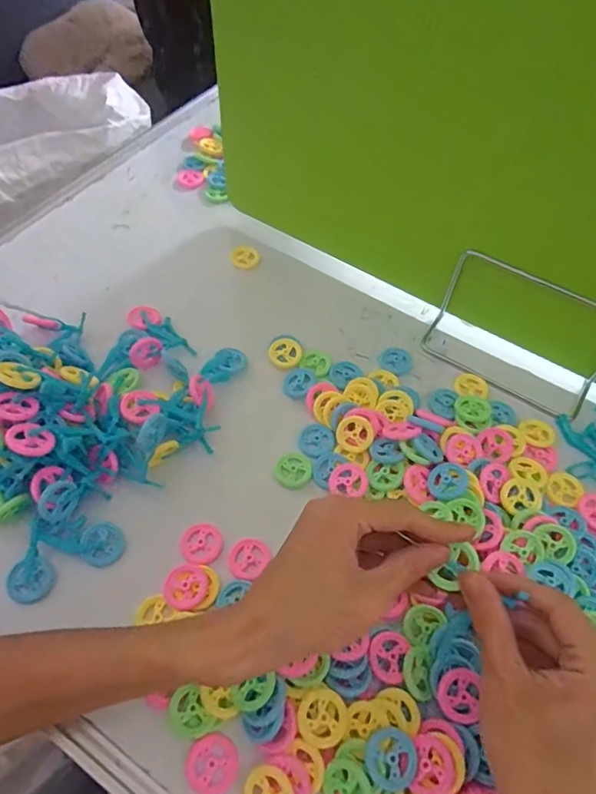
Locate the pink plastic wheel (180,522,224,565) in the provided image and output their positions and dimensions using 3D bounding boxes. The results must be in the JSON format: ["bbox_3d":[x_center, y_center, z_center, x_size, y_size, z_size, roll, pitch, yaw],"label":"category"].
[{"bbox_3d":[-0.070,0.107,0.370,0.029,0.006,0.030,1,57,-1],"label":"pink plastic wheel"}]

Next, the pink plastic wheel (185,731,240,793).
[{"bbox_3d":[-0.050,0.216,0.300,0.029,0.011,0.030,1,57,-1],"label":"pink plastic wheel"}]

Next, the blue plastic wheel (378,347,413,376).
[{"bbox_3d":[0.090,-0.034,0.466,0.030,0.004,0.030,1,57,-1],"label":"blue plastic wheel"}]

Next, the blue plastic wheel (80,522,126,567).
[{"bbox_3d":[-0.139,0.105,0.365,0.029,0.005,0.029,9,65,-20],"label":"blue plastic wheel"}]

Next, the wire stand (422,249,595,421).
[{"bbox_3d":[0.189,-0.052,0.433,0.150,0.085,0.053,28,59,18],"label":"wire stand"}]

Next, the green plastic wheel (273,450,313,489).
[{"bbox_3d":[-0.003,0.058,0.404,0.029,0.006,0.029,1,57,-1],"label":"green plastic wheel"}]

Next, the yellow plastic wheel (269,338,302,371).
[{"bbox_3d":[-0.011,-0.040,0.462,0.029,0.006,0.030,1,57,-1],"label":"yellow plastic wheel"}]

